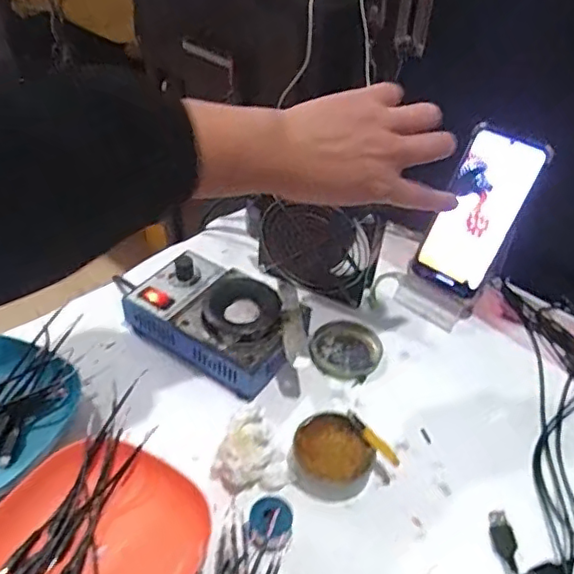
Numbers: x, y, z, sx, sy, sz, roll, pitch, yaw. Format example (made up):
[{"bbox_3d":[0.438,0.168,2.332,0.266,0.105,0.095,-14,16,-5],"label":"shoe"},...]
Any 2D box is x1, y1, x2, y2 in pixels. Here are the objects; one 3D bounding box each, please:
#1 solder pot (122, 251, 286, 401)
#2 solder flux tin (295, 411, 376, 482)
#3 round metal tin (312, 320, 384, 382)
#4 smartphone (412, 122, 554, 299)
[{"bbox_3d":[-0.068,0.027,0.547,0.150,0.055,0.095,27,49,23],"label":"solder pot"},{"bbox_3d":[0.034,0.131,0.466,0.053,0.026,0.061,-23,49,-25],"label":"solder flux tin"},{"bbox_3d":[0.056,0.060,0.569,0.064,0.011,0.070,2,44,-2],"label":"round metal tin"},{"bbox_3d":[0.189,-0.073,0.588,0.075,0.161,0.014,30,14,22],"label":"smartphone"}]

